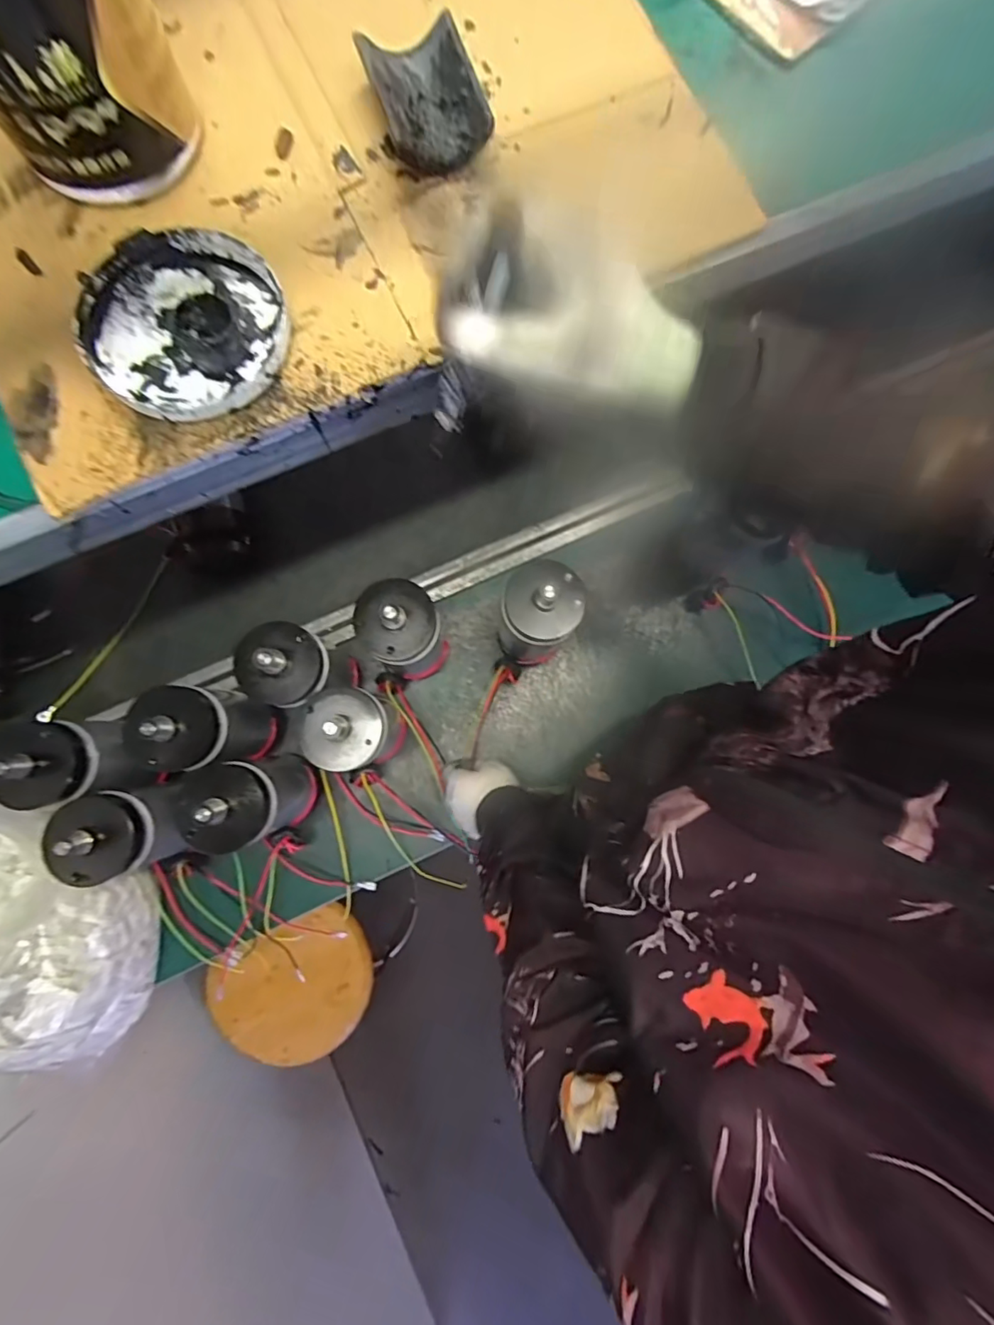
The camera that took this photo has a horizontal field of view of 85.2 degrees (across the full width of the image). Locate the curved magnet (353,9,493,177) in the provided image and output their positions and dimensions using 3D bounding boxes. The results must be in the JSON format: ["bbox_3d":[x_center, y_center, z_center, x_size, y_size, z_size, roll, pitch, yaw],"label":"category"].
[{"bbox_3d":[-0.047,-0.374,0.357,0.063,0.023,0.101,-17,79,-4],"label":"curved magnet"}]

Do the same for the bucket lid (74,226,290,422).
[{"bbox_3d":[-0.188,-0.205,0.325,0.118,0.025,0.125,0,79,-1],"label":"bucket lid"}]

